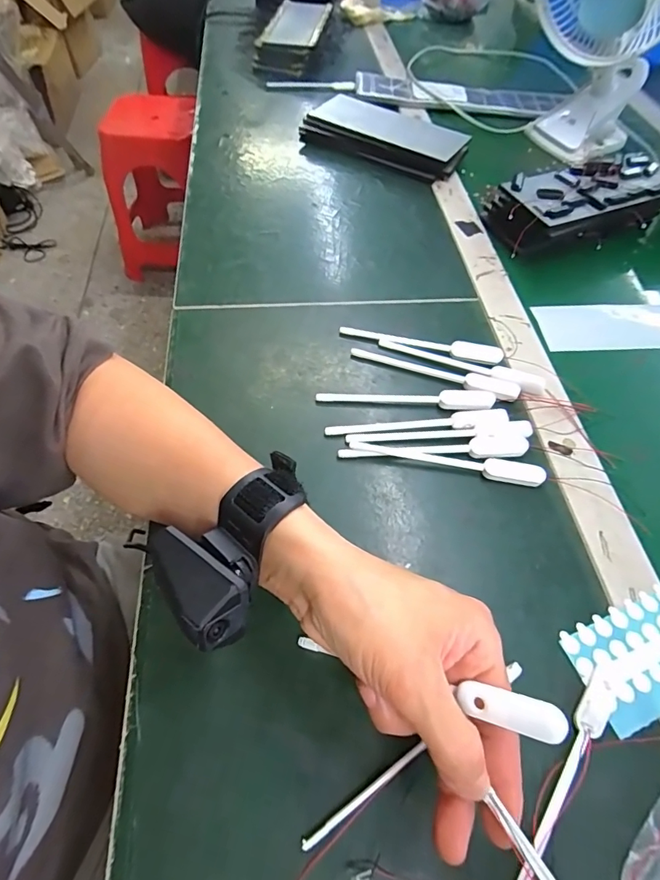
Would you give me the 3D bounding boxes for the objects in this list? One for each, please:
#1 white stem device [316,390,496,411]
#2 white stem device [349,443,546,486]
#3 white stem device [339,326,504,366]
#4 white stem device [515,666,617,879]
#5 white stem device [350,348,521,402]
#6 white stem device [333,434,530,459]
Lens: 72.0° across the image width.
[{"bbox_3d":[0.062,-0.035,0.373,0.143,0.009,0.019,5,57,0],"label":"white stem device"},{"bbox_3d":[0.088,0.015,0.343,0.143,0.009,0.014,11,57,4],"label":"white stem device"},{"bbox_3d":[0.082,-0.089,0.411,0.144,0.010,0.018,16,58,7],"label":"white stem device"},{"bbox_3d":[0.123,0.183,0.239,0.017,0.007,0.141,35,62,18],"label":"white stem device"},{"bbox_3d":[0.088,-0.058,0.388,0.144,0.007,0.020,16,58,7],"label":"white stem device"},{"bbox_3d":[0.080,0.008,0.346,0.145,0.007,0.018,-2,57,-5],"label":"white stem device"}]

